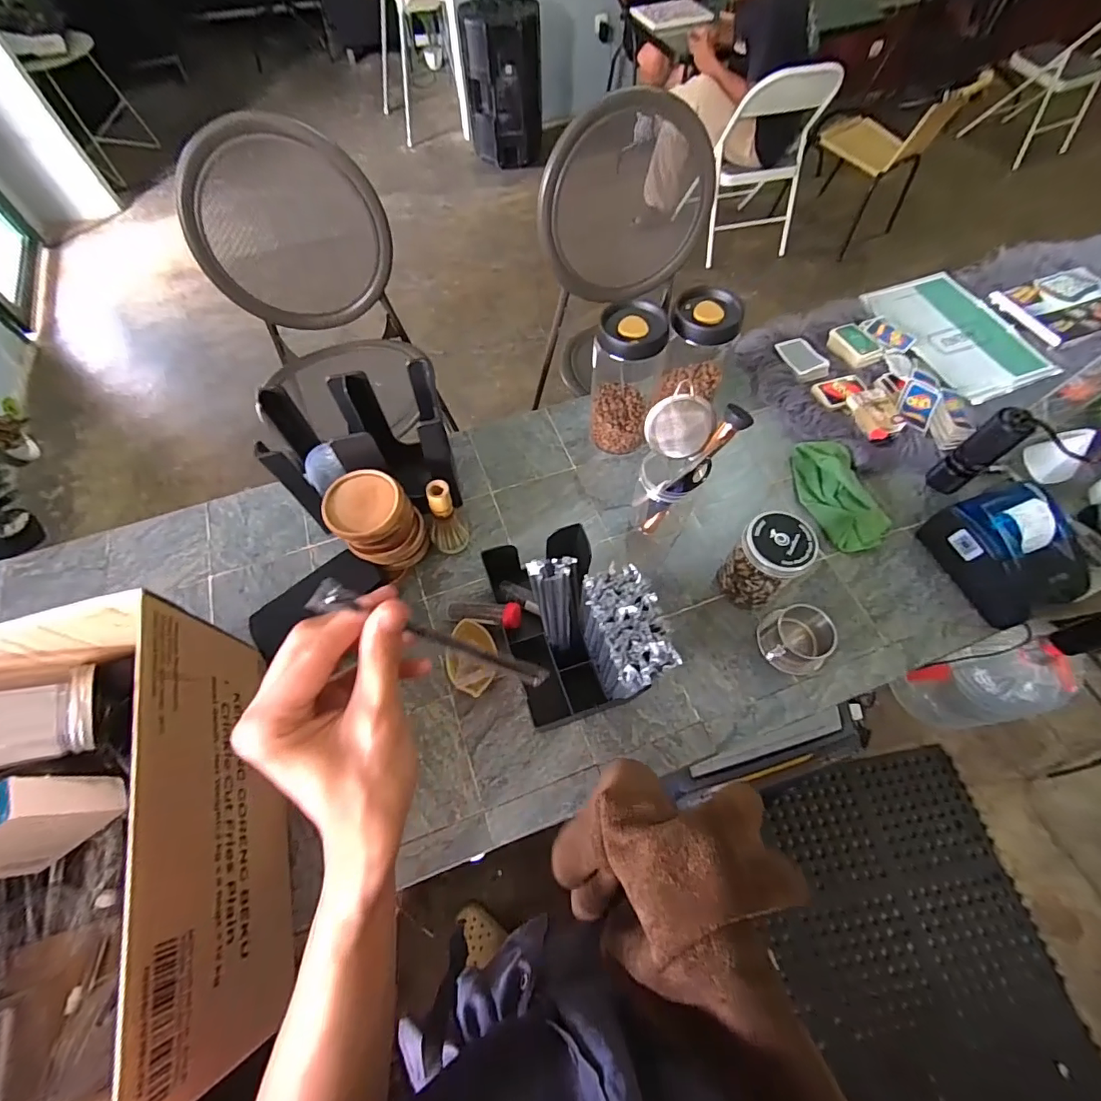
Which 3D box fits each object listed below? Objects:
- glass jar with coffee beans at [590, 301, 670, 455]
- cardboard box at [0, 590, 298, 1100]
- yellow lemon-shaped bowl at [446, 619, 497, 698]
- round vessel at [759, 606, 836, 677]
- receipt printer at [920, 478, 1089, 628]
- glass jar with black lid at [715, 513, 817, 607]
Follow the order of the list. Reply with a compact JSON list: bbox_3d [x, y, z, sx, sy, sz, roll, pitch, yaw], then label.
[{"bbox_3d":[0.119,-0.272,0.766,0.104,0.223,0.114,8,62,6],"label":"glass jar with coffee beans"},{"bbox_3d":[-0.452,0.296,0.459,0.295,0.249,0.385,-17,62,-8],"label":"cardboard box"},{"bbox_3d":[-0.104,0.148,0.656,0.066,0.039,0.104,-9,61,-4],"label":"yellow lemon-shaped bowl"},{"bbox_3d":[0.330,0.115,0.655,0.081,0.060,0.087,-1,61,1],"label":"round vessel"},{"bbox_3d":[0.653,0.000,0.685,0.126,0.108,0.169,-17,62,-8],"label":"receipt printer"},{"bbox_3d":[0.293,0.018,0.669,0.085,0.133,0.084,-1,61,1],"label":"glass jar with black lid"}]

